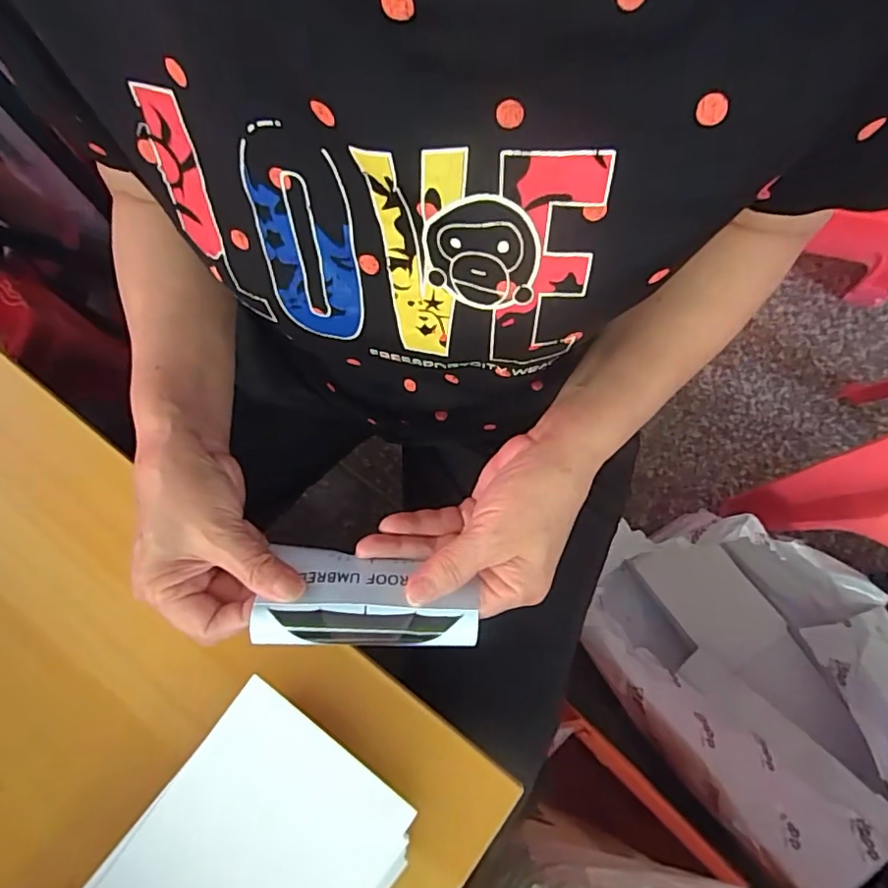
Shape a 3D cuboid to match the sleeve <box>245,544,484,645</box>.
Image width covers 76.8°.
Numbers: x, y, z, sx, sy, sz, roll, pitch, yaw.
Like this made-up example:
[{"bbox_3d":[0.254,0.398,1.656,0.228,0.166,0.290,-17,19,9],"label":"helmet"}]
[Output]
[{"bbox_3d":[-0.040,0.086,0.303,0.114,0.017,0.050,6,74,0],"label":"sleeve"}]

